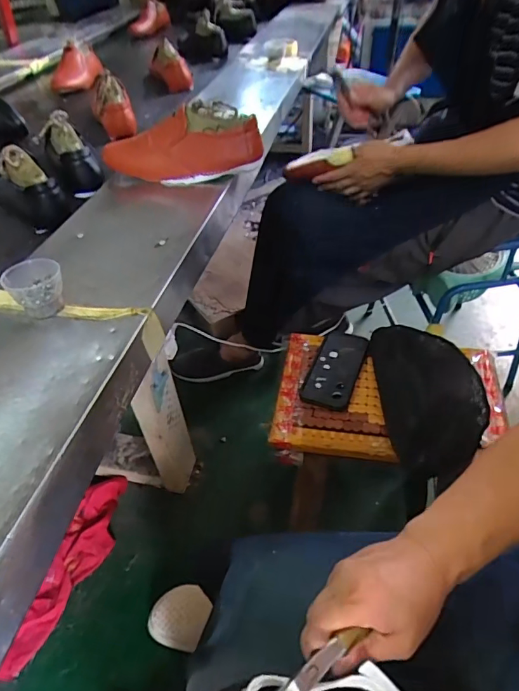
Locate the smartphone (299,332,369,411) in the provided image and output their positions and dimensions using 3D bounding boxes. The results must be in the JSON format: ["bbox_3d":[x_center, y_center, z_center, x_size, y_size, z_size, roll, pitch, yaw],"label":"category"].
[{"bbox_3d":[0.131,0.037,0.775,0.079,0.015,0.176,15,48,18],"label":"smartphone"}]

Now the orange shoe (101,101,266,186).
[{"bbox_3d":[-0.142,-0.341,0.794,0.284,0.139,0.083,1,45,5],"label":"orange shoe"}]

